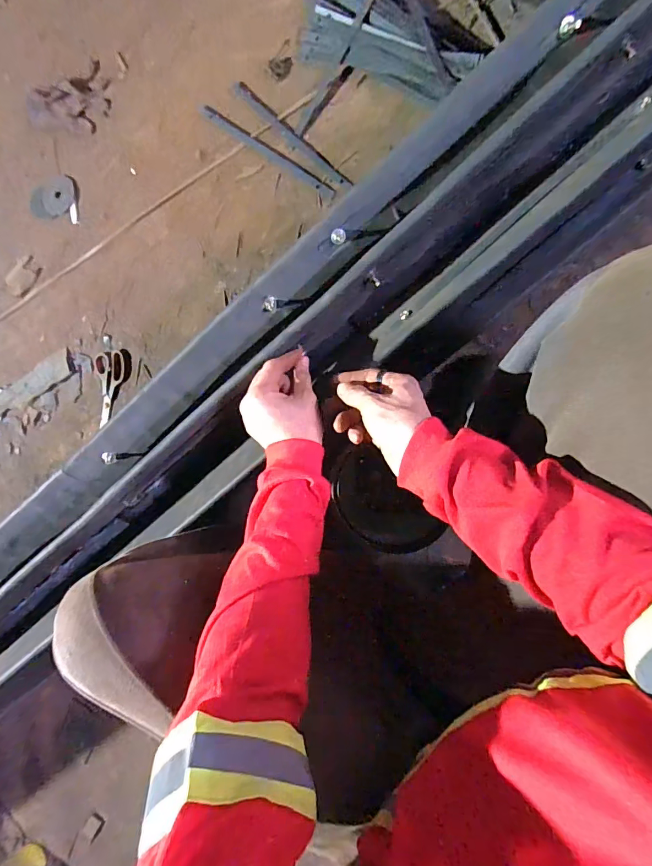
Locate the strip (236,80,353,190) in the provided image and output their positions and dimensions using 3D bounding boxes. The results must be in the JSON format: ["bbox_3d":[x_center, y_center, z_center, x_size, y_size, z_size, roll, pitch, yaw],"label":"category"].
[{"bbox_3d":[-0.067,-0.549,0.765,0.020,0.011,0.302,-45,81,10],"label":"strip"}]

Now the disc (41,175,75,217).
[{"bbox_3d":[-0.579,-0.513,0.896,0.080,0.005,0.076,0,91,14],"label":"disc"}]

